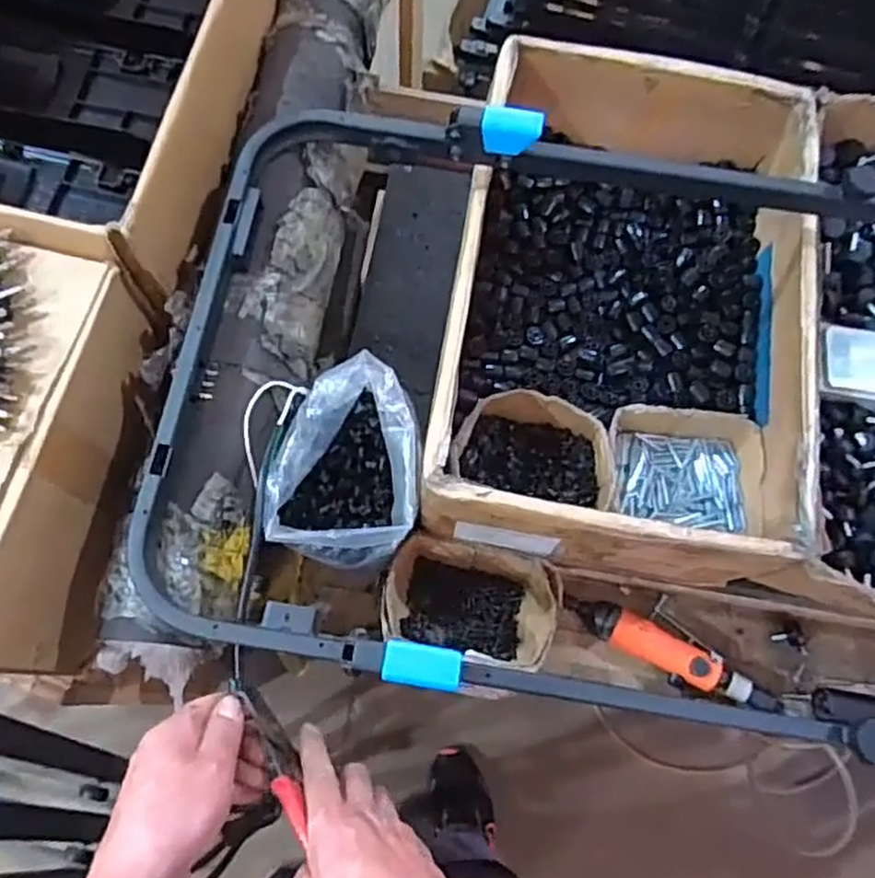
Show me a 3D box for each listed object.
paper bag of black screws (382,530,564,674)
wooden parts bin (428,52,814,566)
[{"bbox_3d":[0.033,0.171,0.758,0.171,0.101,0.119,15,71,3],"label":"paper bag of black screws"},{"bbox_3d":[0.195,-0.139,0.785,0.349,0.165,0.530,8,71,0],"label":"wooden parts bin"}]

